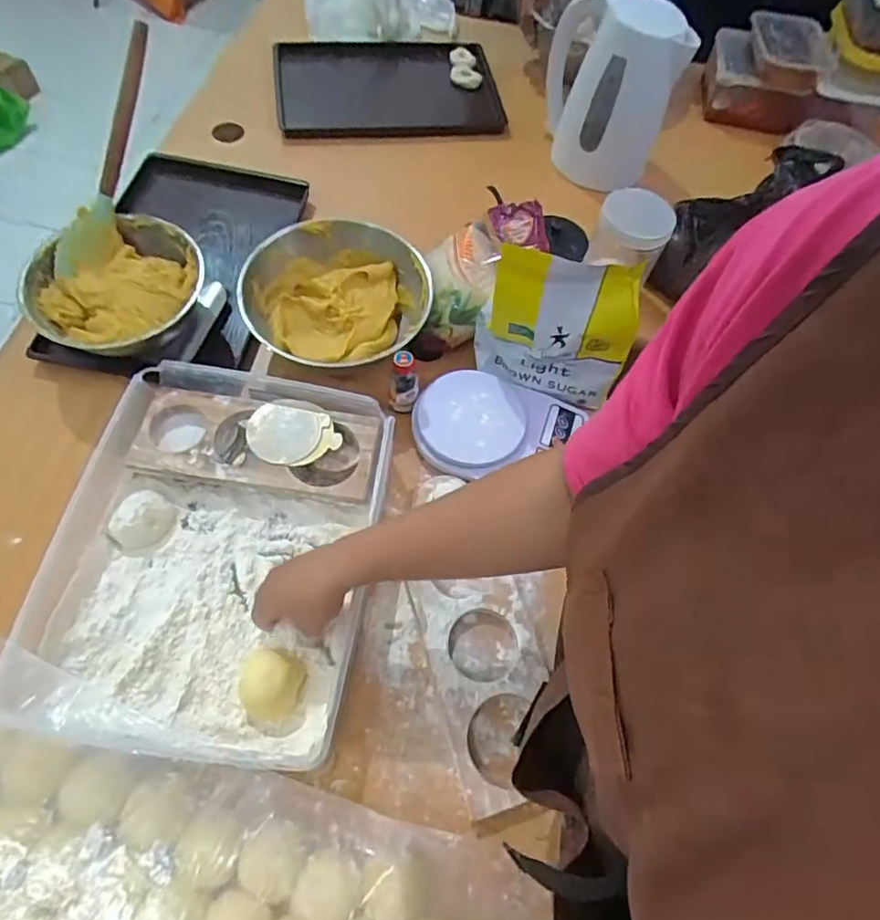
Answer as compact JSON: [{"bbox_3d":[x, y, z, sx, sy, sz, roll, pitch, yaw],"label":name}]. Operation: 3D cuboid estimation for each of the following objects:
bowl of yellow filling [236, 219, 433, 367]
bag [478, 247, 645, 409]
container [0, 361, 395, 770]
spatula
[{"bbox_3d":[-0.120,-0.191,0.682,0.222,0.088,0.210,-28,69,-15],"label":"bowl of yellow filling"},{"bbox_3d":[0.121,-0.143,0.608,0.160,0.177,0.040,15,62,2],"label":"bag"},{"bbox_3d":[-0.219,0.085,0.555,0.294,0.069,0.369,9,62,0],"label":"container"},{"bbox_3d":[-0.369,-0.333,0.631,0.047,0.035,0.272,30,106,14],"label":"spatula"}]

